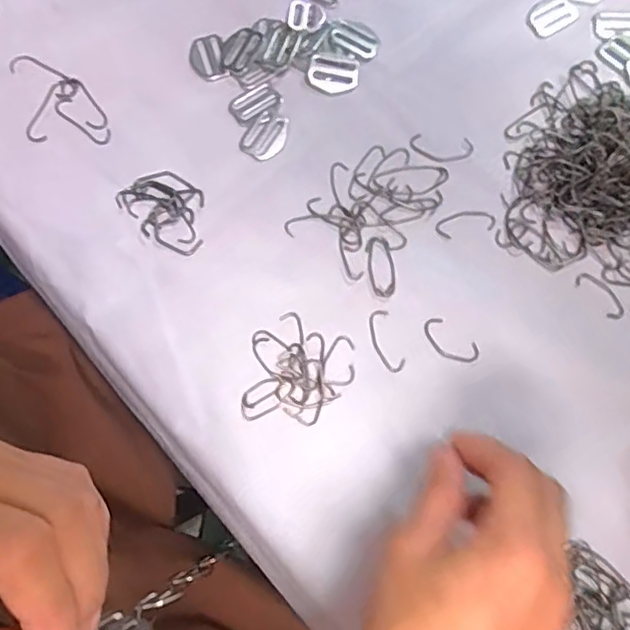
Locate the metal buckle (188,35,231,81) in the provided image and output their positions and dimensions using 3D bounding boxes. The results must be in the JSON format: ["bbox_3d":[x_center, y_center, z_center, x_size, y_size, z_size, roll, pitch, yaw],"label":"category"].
[{"bbox_3d":[-0.070,-0.166,0.383,0.022,0.006,0.031,-13,77,-4],"label":"metal buckle"}]

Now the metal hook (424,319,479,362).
[{"bbox_3d":[0.078,0.016,0.339,0.034,0.004,0.017,35,78,7],"label":"metal hook"}]

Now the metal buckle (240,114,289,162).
[{"bbox_3d":[-0.030,-0.112,0.369,0.022,0.004,0.034,32,78,6],"label":"metal buckle"}]

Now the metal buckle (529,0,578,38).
[{"bbox_3d":[0.162,-0.202,0.399,0.034,0.004,0.022,-33,79,-9],"label":"metal buckle"}]

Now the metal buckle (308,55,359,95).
[{"bbox_3d":[0.012,-0.155,0.379,0.032,0.004,0.021,6,76,0],"label":"metal buckle"}]

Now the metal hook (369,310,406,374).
[{"bbox_3d":[0.041,0.015,0.338,0.014,0.004,0.037,-18,77,-5],"label":"metal hook"}]

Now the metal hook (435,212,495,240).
[{"bbox_3d":[0.091,-0.056,0.358,0.036,0.004,0.015,-13,77,-4],"label":"metal hook"}]

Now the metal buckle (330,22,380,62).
[{"bbox_3d":[0.027,-0.180,0.388,0.032,0.006,0.024,31,78,6],"label":"metal buckle"}]

